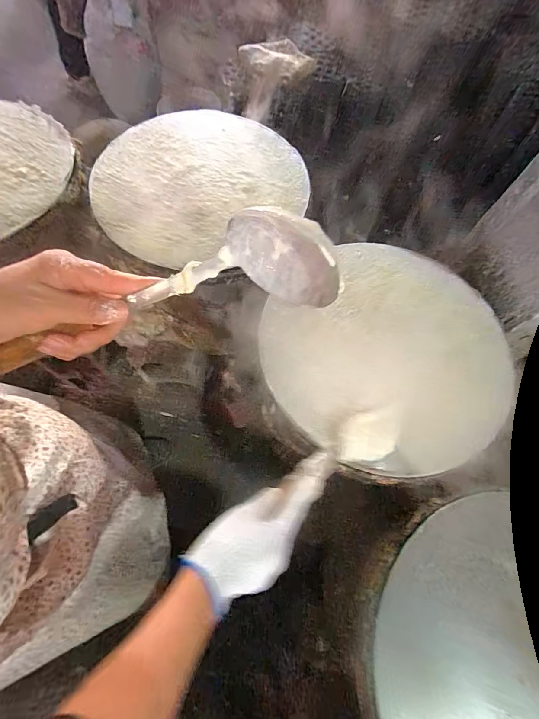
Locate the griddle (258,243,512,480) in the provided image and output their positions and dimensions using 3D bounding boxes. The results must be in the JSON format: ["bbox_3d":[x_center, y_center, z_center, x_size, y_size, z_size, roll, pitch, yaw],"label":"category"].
[{"bbox_3d":[0.191,-0.021,0.529,0.380,0.026,0.346,1,68,-2],"label":"griddle"}]

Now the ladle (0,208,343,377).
[{"bbox_3d":[-0.098,-0.045,0.278,0.308,0.090,0.064,-15,69,6],"label":"ladle"}]

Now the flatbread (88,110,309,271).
[{"bbox_3d":[-0.137,-0.347,0.645,0.373,0.018,0.373,1,68,-2],"label":"flatbread"}]

